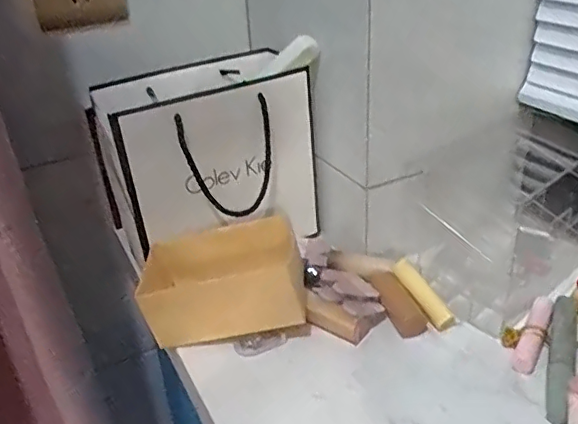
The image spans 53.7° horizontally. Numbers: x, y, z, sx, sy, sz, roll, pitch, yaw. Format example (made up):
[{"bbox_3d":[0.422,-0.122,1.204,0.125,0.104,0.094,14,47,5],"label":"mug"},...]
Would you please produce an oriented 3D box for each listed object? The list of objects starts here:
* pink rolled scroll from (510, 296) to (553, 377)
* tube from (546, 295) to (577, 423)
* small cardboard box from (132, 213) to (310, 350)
[{"bbox_3d":[0.203,0.100,0.474,0.019,0.016,0.086,15,35,29],"label":"pink rolled scroll"},{"bbox_3d":[0.216,0.112,0.450,0.019,0.023,0.117,11,34,24],"label":"tube"},{"bbox_3d":[-0.059,0.060,0.512,0.145,0.080,0.093,-5,30,-2],"label":"small cardboard box"}]

